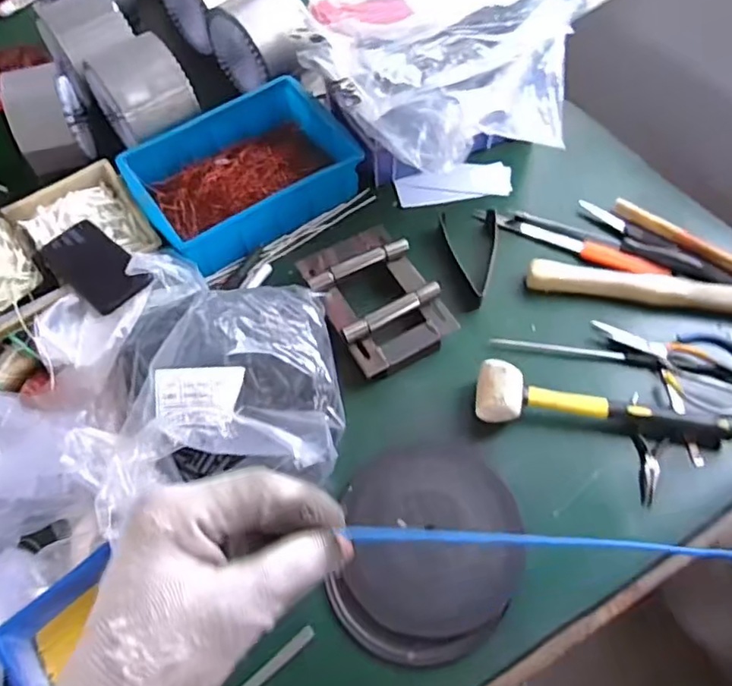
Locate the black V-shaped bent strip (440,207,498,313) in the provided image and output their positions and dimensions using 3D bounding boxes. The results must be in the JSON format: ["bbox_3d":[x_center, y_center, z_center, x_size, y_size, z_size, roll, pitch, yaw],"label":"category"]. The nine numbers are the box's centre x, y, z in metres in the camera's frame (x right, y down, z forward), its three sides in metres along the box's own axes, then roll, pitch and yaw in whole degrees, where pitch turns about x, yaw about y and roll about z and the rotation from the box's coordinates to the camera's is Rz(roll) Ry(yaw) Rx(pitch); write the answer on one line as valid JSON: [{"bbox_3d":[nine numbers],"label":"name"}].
[{"bbox_3d":[0.148,-0.114,0.788,0.078,0.016,0.158,-2,60,-5],"label":"black V-shaped bent strip"}]

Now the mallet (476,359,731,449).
[{"bbox_3d":[0.272,0.075,0.673,0.291,0.048,0.070,8,61,6],"label":"mallet"}]

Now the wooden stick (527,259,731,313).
[{"bbox_3d":[0.379,-0.074,0.770,0.326,0.029,0.045,9,61,6],"label":"wooden stick"}]

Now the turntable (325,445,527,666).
[{"bbox_3d":[0.067,0.209,0.611,0.180,0.027,0.216,10,62,7],"label":"turntable"}]

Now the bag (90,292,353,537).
[{"bbox_3d":[-0.149,0.052,0.647,0.258,0.112,0.239,-17,62,-8],"label":"bag"}]

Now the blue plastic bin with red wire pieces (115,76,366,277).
[{"bbox_3d":[-0.181,-0.244,0.847,0.288,0.069,0.214,-32,65,-15],"label":"blue plastic bin with red wire pieces"}]

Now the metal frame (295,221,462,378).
[{"bbox_3d":[0.013,-0.061,0.756,0.138,0.043,0.203,-26,63,-12],"label":"metal frame"}]

